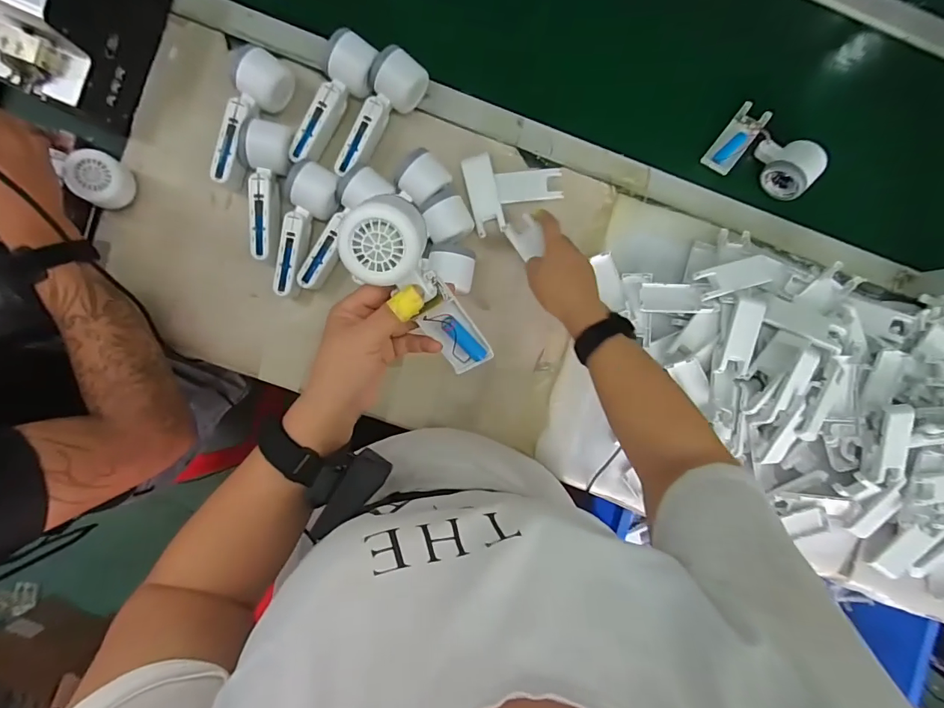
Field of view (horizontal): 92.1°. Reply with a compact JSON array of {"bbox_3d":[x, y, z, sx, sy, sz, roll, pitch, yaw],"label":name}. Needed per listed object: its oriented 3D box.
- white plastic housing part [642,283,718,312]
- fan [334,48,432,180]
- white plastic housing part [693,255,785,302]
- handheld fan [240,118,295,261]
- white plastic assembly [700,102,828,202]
[{"bbox_3d":[0.270,-0.073,0.596,0.096,0.009,0.037,0,95,4],"label":"white plastic housing part"},{"bbox_3d":[-0.125,-0.300,0.568,0.058,0.053,0.164,40,88,-4],"label":"fan"},{"bbox_3d":[0.350,-0.103,0.600,0.113,0.027,0.039,-16,92,-4],"label":"white plastic housing part"},{"bbox_3d":[-0.259,-0.203,0.578,0.057,0.064,0.168,5,90,-4],"label":"handheld fan"},{"bbox_3d":[0.397,-0.266,0.603,0.123,0.051,0.093,37,88,-4],"label":"white plastic assembly"}]

